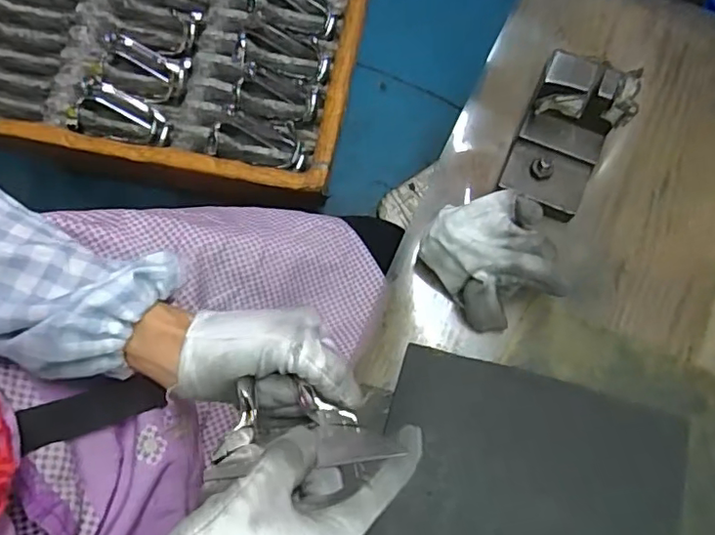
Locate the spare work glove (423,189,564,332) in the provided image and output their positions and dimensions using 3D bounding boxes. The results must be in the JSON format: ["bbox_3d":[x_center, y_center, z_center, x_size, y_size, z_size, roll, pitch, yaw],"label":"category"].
[{"bbox_3d":[0.092,-0.007,0.405,0.068,0.071,0.094,-37,79,-9],"label":"spare work glove"}]

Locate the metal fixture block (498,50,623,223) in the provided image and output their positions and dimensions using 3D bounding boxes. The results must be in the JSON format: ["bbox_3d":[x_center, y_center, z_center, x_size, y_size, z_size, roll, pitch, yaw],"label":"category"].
[{"bbox_3d":[0.151,-0.095,0.425,0.064,0.071,0.094,20,76,5],"label":"metal fixture block"}]

